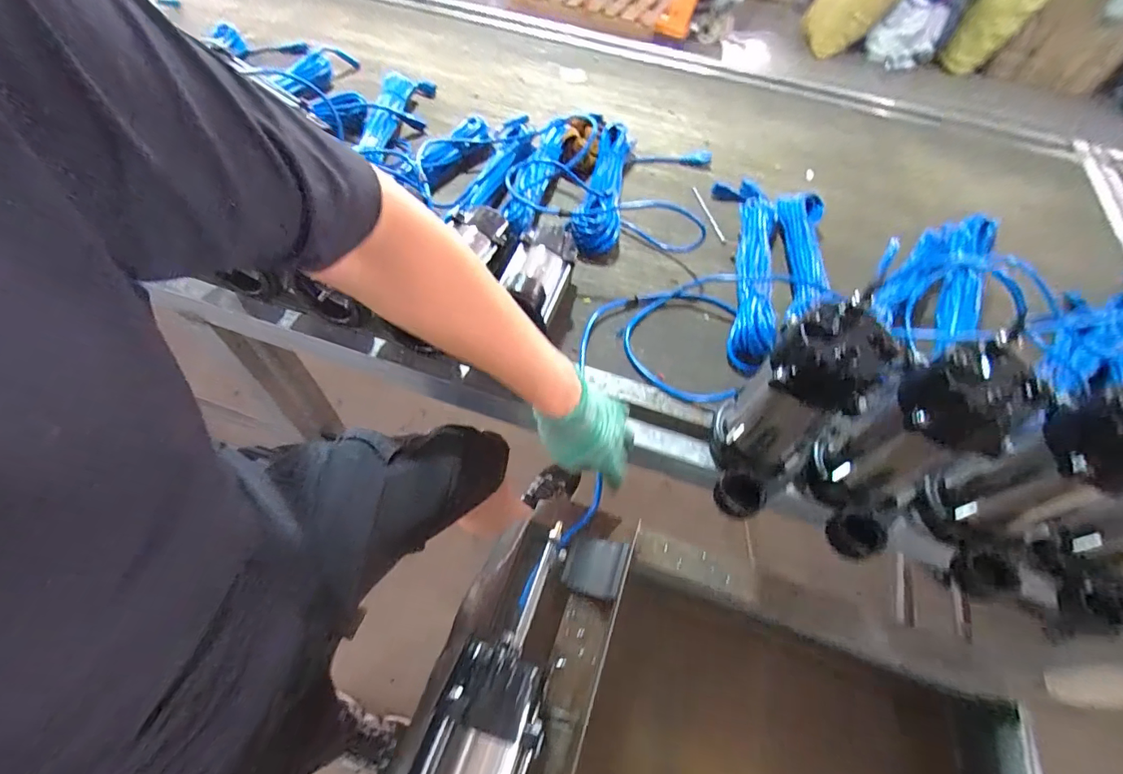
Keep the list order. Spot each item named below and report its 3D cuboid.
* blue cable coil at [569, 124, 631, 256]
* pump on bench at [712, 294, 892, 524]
[{"bbox_3d":[0.088,-0.379,0.889,0.082,0.060,0.337,13,57,4],"label":"blue cable coil"},{"bbox_3d":[0.233,0.034,0.516,0.110,0.242,0.130,40,63,20],"label":"pump on bench"}]

